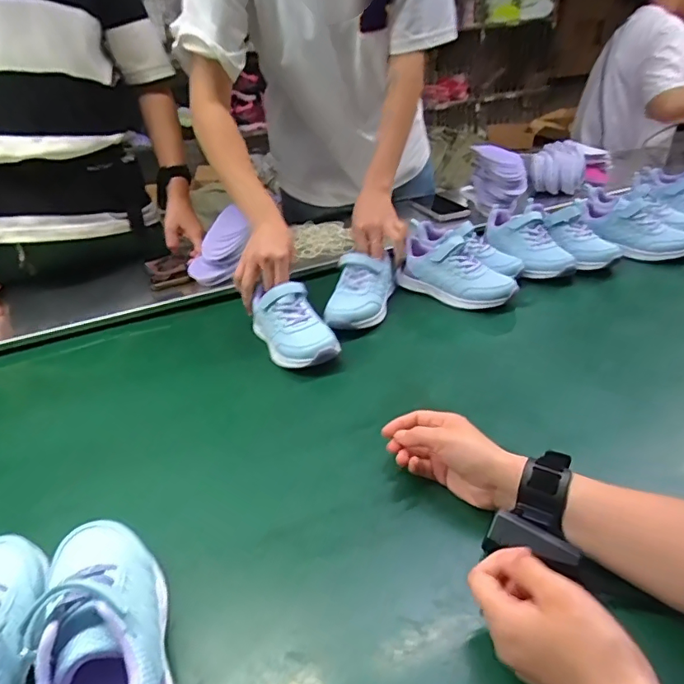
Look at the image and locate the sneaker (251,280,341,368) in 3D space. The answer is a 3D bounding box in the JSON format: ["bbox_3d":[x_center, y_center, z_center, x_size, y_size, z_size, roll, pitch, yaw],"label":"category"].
[{"bbox_3d":[-0.068,-0.023,0.702,0.082,0.092,0.166,-10,31,-25],"label":"sneaker"}]

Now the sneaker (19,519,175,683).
[{"bbox_3d":[-0.168,0.205,0.351,0.081,0.082,0.192,-8,30,-22],"label":"sneaker"}]

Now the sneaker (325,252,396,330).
[{"bbox_3d":[0.031,-0.080,0.763,0.079,0.093,0.155,11,29,12],"label":"sneaker"}]

